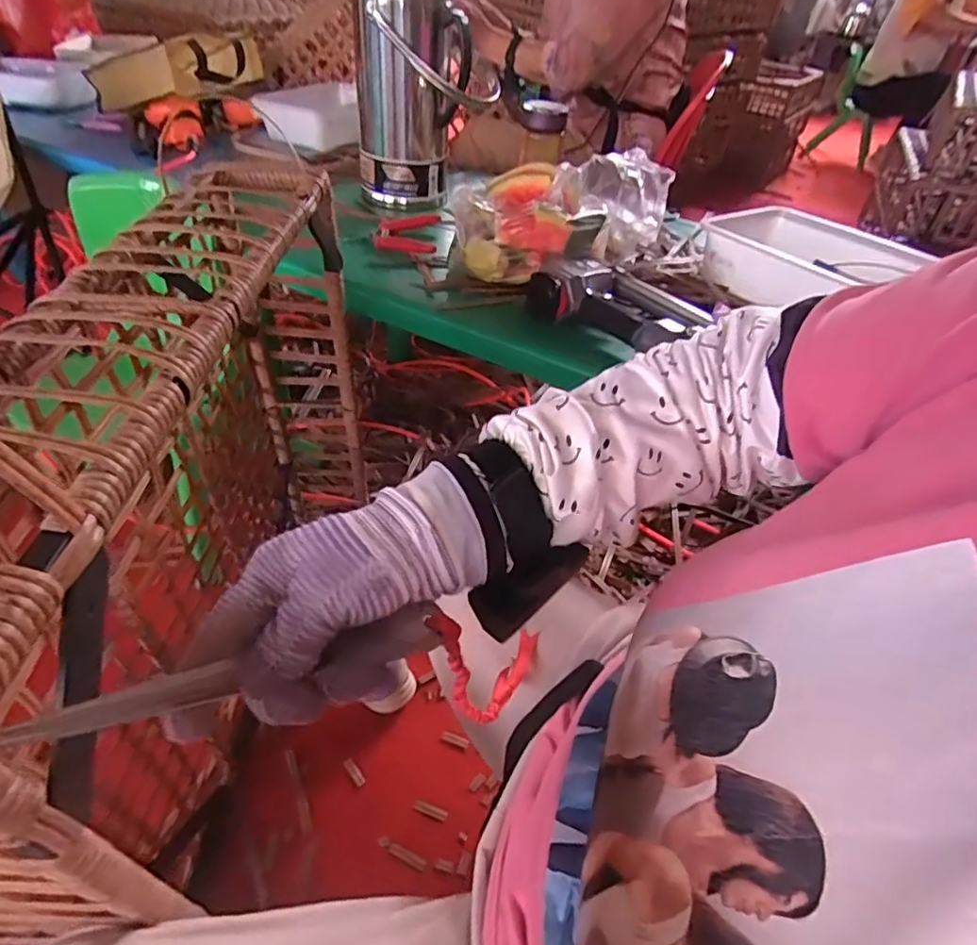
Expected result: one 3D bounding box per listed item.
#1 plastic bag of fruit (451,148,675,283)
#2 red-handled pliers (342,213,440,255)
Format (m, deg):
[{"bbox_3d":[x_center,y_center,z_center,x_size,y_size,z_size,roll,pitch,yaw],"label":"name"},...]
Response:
[{"bbox_3d":[0.125,-0.399,0.869,0.191,0.122,0.418,27,47,23],"label":"plastic bag of fruit"},{"bbox_3d":[-0.153,-0.380,0.924,0.145,0.029,0.153,2,43,-3],"label":"red-handled pliers"}]

